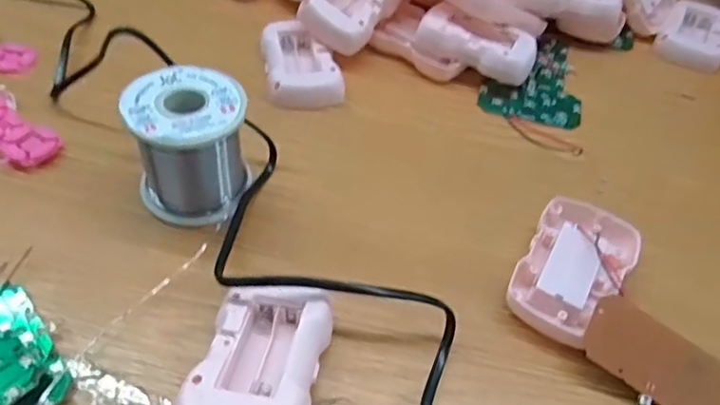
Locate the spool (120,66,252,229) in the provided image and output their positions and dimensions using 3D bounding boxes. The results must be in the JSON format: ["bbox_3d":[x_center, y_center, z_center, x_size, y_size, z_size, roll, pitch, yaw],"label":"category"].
[{"bbox_3d":[-0.093,-0.029,0.325,0.062,0.064,0.064,-8,50,-14],"label":"spool"}]

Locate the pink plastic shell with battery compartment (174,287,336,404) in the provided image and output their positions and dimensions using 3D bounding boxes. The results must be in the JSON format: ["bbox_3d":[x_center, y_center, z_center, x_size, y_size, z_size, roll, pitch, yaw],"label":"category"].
[{"bbox_3d":[-0.043,0.072,0.257,0.050,0.031,0.081,12,48,4],"label":"pink plastic shell with battery compartment"}]

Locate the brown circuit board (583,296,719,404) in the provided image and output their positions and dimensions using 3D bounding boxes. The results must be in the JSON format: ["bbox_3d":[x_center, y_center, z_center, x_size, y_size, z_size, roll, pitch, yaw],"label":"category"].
[{"bbox_3d":[0.143,0.078,0.283,0.072,0.004,0.043,32,65,3],"label":"brown circuit board"}]

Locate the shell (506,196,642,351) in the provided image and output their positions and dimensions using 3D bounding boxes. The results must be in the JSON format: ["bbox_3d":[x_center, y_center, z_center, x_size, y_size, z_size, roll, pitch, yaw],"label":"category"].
[{"bbox_3d":[0.116,0.036,0.320,0.052,0.018,0.091,26,51,16],"label":"shell"}]

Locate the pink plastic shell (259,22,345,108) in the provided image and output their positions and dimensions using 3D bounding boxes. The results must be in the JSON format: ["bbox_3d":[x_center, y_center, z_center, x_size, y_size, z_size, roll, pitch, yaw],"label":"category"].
[{"bbox_3d":[-0.042,-0.099,0.422,0.053,0.016,0.082,-5,49,-11],"label":"pink plastic shell"}]

